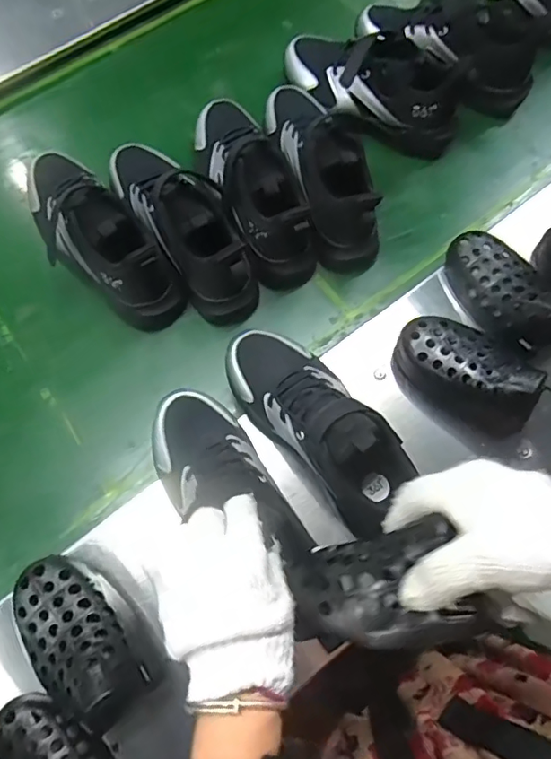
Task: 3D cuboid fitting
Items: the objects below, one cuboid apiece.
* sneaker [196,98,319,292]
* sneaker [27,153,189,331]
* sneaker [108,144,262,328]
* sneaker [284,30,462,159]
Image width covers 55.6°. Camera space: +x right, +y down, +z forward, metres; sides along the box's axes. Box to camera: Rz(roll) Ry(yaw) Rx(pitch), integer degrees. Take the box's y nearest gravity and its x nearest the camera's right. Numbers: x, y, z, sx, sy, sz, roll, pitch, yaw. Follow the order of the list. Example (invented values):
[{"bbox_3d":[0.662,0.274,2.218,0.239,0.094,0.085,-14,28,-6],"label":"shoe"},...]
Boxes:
[{"bbox_3d":[-0.024,-0.239,0.631,0.093,0.114,0.251,-23,73,-8],"label":"sneaker"},{"bbox_3d":[-0.208,-0.171,0.603,0.100,0.102,0.251,-33,74,-11],"label":"sneaker"},{"bbox_3d":[-0.110,-0.188,0.611,0.094,0.111,0.247,-34,74,-11],"label":"sneaker"},{"bbox_3d":[0.118,-0.382,0.684,0.244,0.102,0.095,38,75,12],"label":"sneaker"}]

